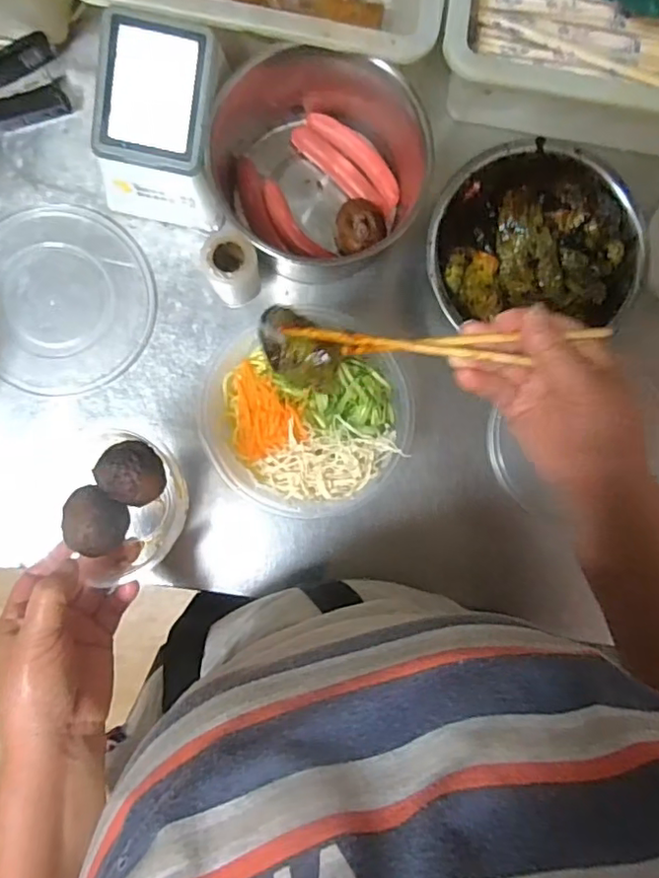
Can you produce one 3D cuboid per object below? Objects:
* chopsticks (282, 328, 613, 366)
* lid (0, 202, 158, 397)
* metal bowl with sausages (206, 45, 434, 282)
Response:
[{"bbox_3d":[0.072,-0.057,0.343,0.194,0.011,0.020,1,90,-6],"label":"chopsticks"},{"bbox_3d":[-0.240,-0.124,0.513,0.164,0.012,0.161,0,90,-4],"label":"lid"},{"bbox_3d":[-0.009,-0.228,0.496,0.164,0.102,0.154,0,90,-4],"label":"metal bowl with sausages"}]

